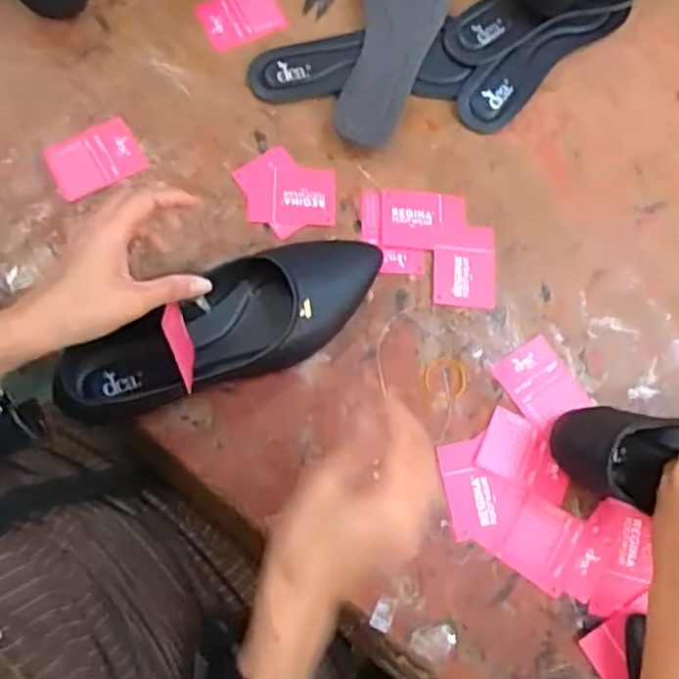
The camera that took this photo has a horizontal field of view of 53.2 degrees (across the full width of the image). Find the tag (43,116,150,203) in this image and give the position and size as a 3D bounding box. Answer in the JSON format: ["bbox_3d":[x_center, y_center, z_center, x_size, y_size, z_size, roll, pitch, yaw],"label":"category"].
[{"bbox_3d":[-0.212,-0.157,0.589,0.077,0.005,0.060,-26,76,-5],"label":"tag"}]

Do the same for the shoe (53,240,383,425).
[{"bbox_3d":[-0.087,-0.010,0.529,0.259,0.055,0.087,-25,76,-7],"label":"shoe"}]

